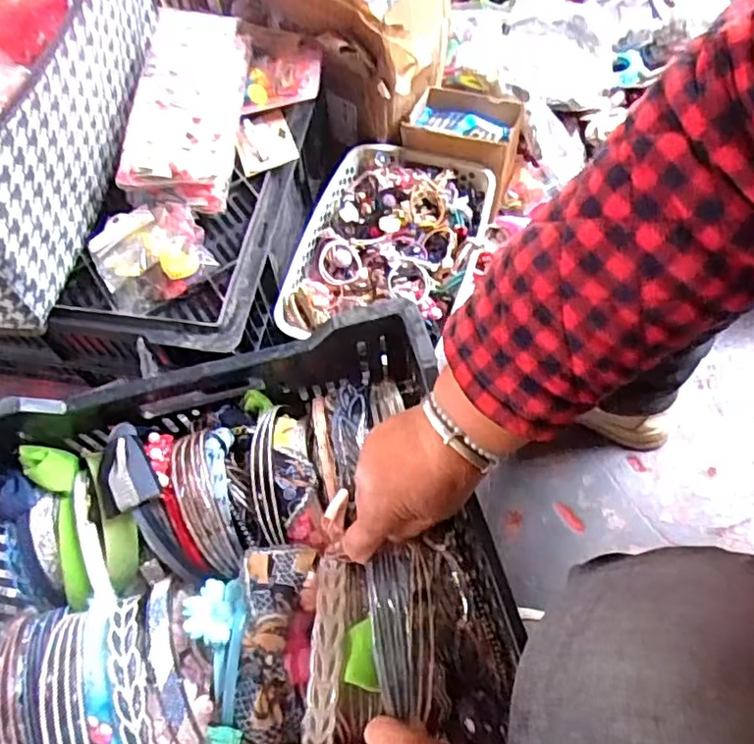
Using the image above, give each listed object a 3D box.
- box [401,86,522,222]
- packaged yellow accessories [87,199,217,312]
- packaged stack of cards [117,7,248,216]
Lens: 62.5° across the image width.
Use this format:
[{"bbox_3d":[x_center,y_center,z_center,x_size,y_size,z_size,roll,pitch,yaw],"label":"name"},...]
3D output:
[{"bbox_3d":[0.111,-0.294,0.811,0.141,0.096,0.124,19,67,12],"label":"box"},{"bbox_3d":[-0.216,-0.116,0.596,0.100,0.033,0.097,-26,65,-9],"label":"packaged yellow accessories"},{"bbox_3d":[-0.190,-0.272,0.636,0.096,0.056,0.228,0,64,4],"label":"packaged stack of cards"}]

